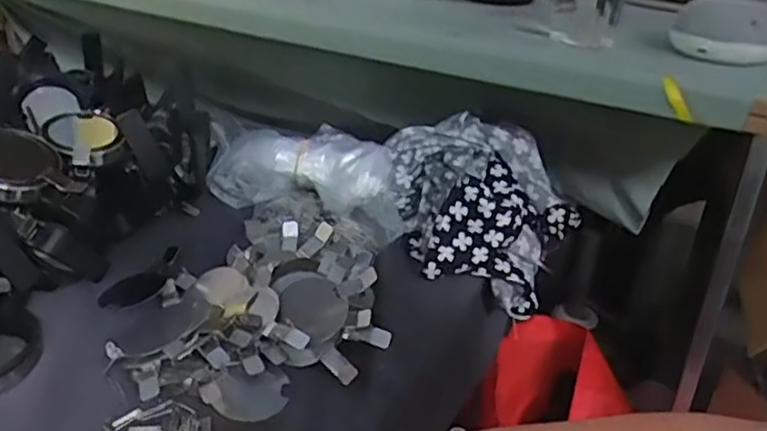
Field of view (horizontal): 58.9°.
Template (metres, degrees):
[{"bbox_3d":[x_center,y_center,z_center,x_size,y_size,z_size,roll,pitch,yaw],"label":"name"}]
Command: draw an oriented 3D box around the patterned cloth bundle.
[{"bbox_3d":[0.097,-0.010,0.672,0.174,0.123,0.171,1,28,-4],"label":"patterned cloth bundle"}]

